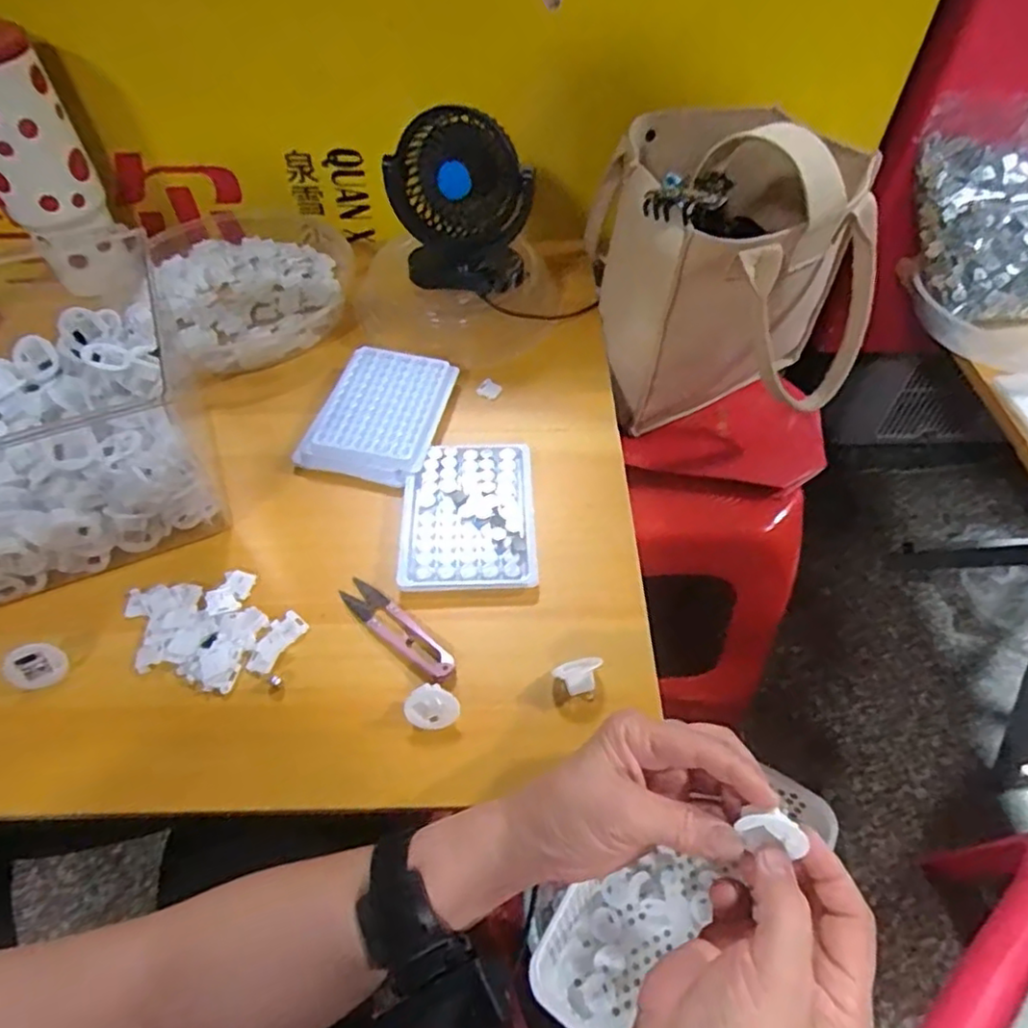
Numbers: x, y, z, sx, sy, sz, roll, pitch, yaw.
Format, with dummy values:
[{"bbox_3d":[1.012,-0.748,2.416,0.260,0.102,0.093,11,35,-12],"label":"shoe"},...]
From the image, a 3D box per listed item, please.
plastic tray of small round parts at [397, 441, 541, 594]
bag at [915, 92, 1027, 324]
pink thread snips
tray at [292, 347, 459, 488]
[{"bbox_3d":[-0.035,-0.002,0.490,0.100,0.011,0.127,-2,54,-1],"label":"plastic tray of small round parts"},{"bbox_3d":[0.512,-0.312,0.668,0.177,0.038,0.220,-3,90,3],"label":"bag"},{"bbox_3d":[-0.077,0.076,0.437,0.098,0.010,0.021,34,61,23],"label":"pink thread snips"},{"bbox_3d":[-0.111,-0.086,0.544,0.101,0.024,0.128,12,55,9],"label":"tray"}]

